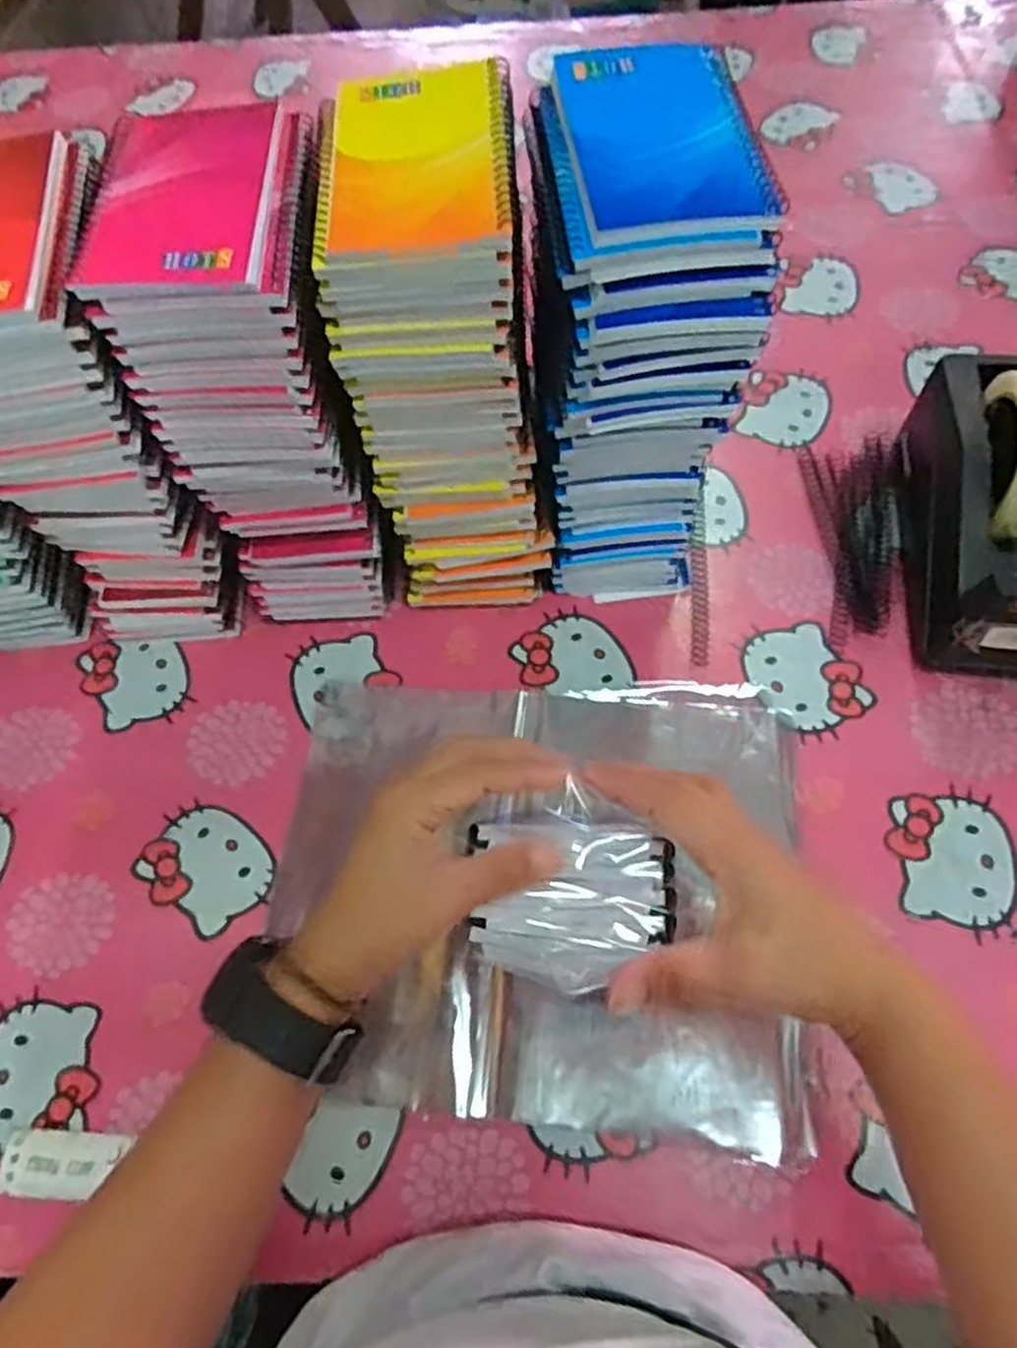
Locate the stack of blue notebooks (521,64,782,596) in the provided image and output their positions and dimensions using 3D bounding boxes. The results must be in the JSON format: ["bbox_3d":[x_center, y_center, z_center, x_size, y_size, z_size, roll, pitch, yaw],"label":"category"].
[{"bbox_3d":[0.070,-0.177,0.479,0.102,0.284,0.136,-7,64,1],"label":"stack of blue notebooks"}]

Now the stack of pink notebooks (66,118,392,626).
[{"bbox_3d":[-0.138,-0.158,0.488,0.098,0.275,0.139,-3,64,2],"label":"stack of pink notebooks"}]

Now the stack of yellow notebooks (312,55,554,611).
[{"bbox_3d":[-0.034,-0.172,0.483,0.103,0.281,0.137,-4,64,2],"label":"stack of yellow notebooks"}]

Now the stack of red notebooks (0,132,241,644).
[{"bbox_3d":[-0.252,-0.141,0.486,0.115,0.276,0.131,-12,64,-2],"label":"stack of red notebooks"}]

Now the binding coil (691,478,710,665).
[{"bbox_3d":[0.141,-0.078,0.576,0.012,0.007,0.155,3,64,5],"label":"binding coil"}]

